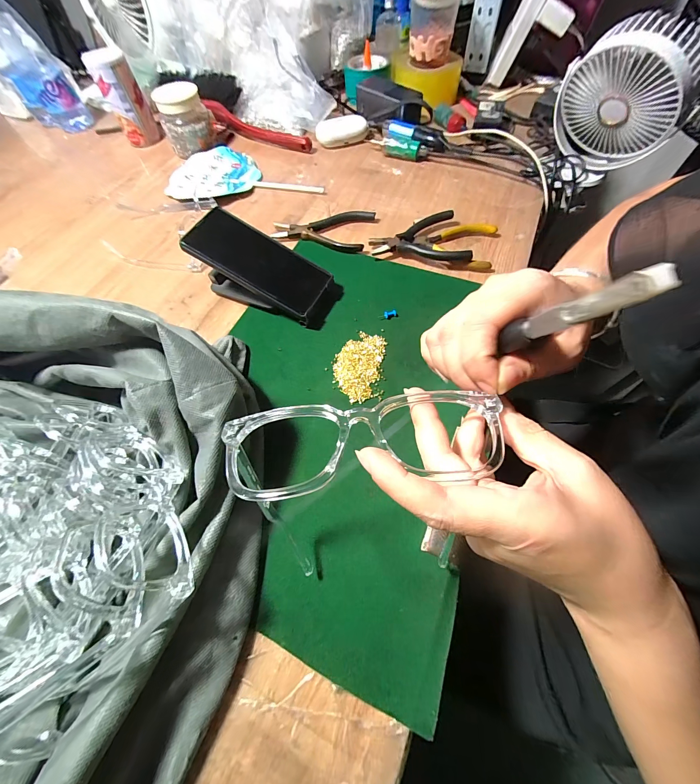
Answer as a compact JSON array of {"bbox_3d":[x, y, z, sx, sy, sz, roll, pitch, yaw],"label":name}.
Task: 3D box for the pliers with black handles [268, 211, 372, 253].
[{"bbox_3d":[-0.041,-0.242,0.461,0.138,0.014,0.080,10,63,9],"label":"pliers with black handles"}]

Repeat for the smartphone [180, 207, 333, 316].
[{"bbox_3d":[-0.107,-0.155,0.371,0.162,0.010,0.076,29,66,-4],"label":"smartphone"}]

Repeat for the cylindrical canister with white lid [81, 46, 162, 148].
[{"bbox_3d":[-0.413,-0.537,0.578,0.065,0.123,0.064,-28,64,-11],"label":"cylindrical canister with white lid"}]

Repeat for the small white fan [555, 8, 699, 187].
[{"bbox_3d":[0.365,-0.391,0.424,0.153,0.165,0.090,31,68,18],"label":"small white fan"}]

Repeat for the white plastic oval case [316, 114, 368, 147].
[{"bbox_3d":[-0.016,-0.488,0.582,0.094,0.033,0.051,-14,62,-4],"label":"white plastic oval case"}]

